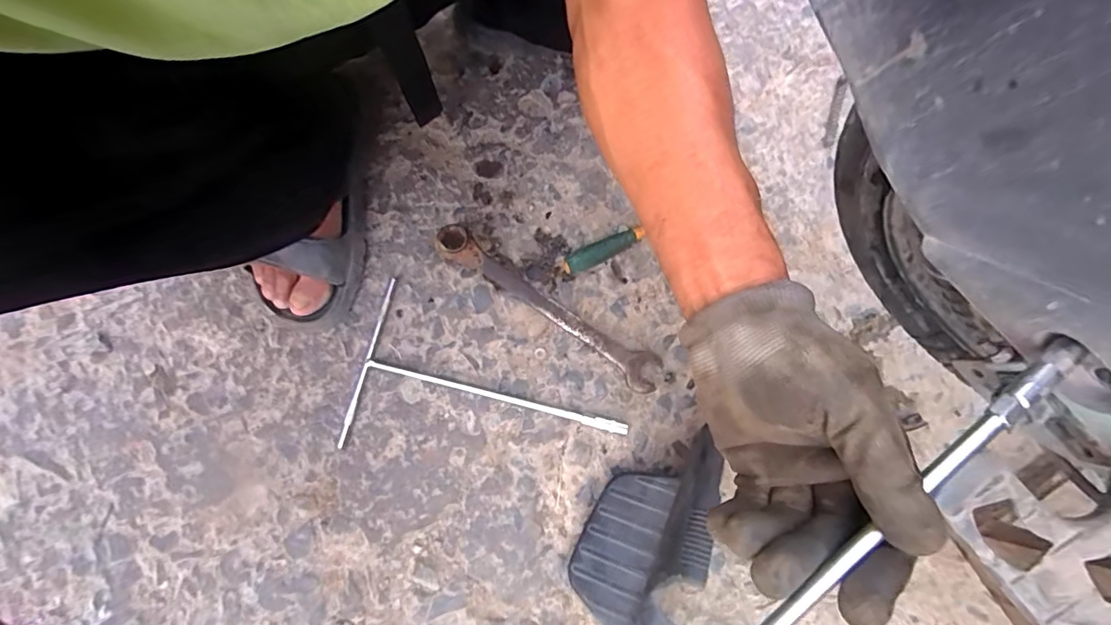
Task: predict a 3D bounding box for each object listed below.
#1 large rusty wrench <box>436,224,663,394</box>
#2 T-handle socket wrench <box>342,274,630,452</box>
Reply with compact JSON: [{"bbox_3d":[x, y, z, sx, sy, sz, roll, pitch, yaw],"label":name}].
[{"bbox_3d":[-0.007,-0.005,0.541,0.273,0.044,0.045,32,81,5],"label":"large rusty wrench"},{"bbox_3d":[-0.067,0.088,0.537,0.281,0.008,0.169,16,80,2],"label":"T-handle socket wrench"}]

